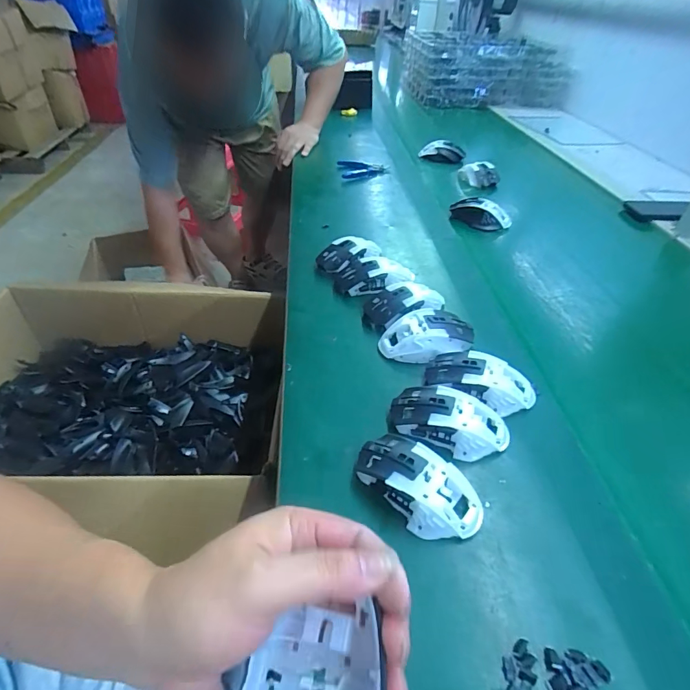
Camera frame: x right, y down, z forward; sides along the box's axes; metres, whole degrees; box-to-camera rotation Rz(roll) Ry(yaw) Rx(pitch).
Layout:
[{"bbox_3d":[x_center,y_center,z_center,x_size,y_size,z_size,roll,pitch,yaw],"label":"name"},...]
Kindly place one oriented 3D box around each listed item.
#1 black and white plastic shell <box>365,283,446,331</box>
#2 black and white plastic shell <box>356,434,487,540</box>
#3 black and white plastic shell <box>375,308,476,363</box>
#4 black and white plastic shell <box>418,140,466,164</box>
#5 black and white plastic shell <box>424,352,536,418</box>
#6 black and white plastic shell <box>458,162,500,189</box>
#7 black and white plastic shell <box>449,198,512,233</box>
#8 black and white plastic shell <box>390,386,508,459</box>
[{"bbox_3d":[0.082,-0.053,0.565,0.113,0.039,0.069,-21,46,-24],"label":"black and white plastic shell"},{"bbox_3d":[0.064,0.122,0.371,0.114,0.031,0.059,29,48,27],"label":"black and white plastic shell"},{"bbox_3d":[0.101,-0.008,0.516,0.116,0.039,0.066,-2,42,-4],"label":"black and white plastic shell"},{"bbox_3d":[0.240,-0.477,1.045,0.109,0.046,0.046,5,41,3],"label":"black and white plastic shell"},{"bbox_3d":[0.148,0.040,0.460,0.113,0.039,0.058,16,43,15],"label":"black and white plastic shell"},{"bbox_3d":[0.297,-0.375,0.931,0.089,0.042,0.057,13,42,12],"label":"black and white plastic shell"},{"bbox_3d":[0.248,-0.241,0.774,0.110,0.035,0.059,16,43,16],"label":"black and white plastic shell"},{"bbox_3d":[0.105,0.074,0.422,0.115,0.033,0.061,12,42,11],"label":"black and white plastic shell"}]

